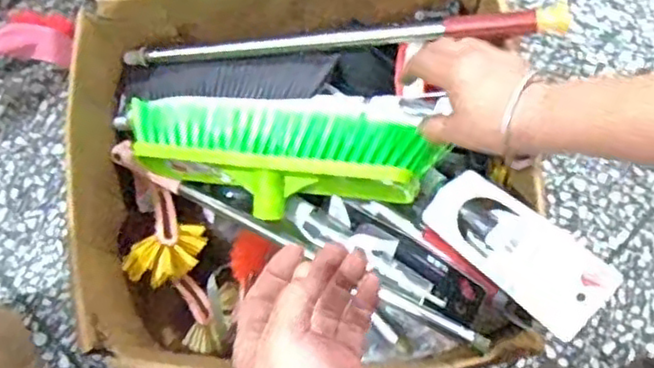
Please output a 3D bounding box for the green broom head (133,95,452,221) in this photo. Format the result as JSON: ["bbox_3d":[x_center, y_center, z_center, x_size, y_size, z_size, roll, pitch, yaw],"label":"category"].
[{"bbox_3d":[-0.045,-0.036,0.638,0.283,0.055,0.120,7,77,18],"label":"green broom head"}]

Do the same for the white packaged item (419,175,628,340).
[{"bbox_3d":[0.161,0.052,0.596,0.071,0.007,0.165,-48,58,-1],"label":"white packaged item"}]

